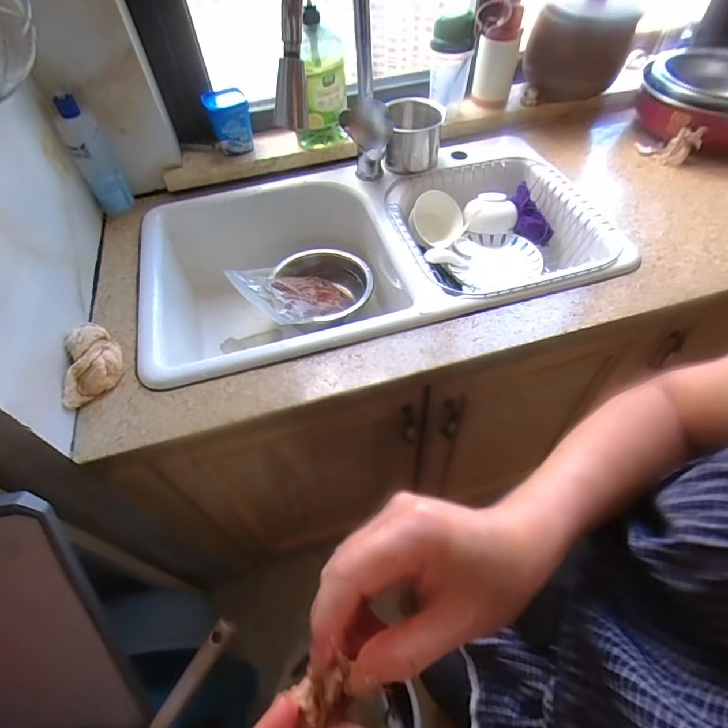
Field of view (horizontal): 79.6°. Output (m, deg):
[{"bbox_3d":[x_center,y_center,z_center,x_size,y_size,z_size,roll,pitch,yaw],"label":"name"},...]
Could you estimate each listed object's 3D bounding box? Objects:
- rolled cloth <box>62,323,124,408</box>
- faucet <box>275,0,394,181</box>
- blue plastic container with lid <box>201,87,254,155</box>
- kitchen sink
[{"bbox_3d":[-0.391,0.000,0.633,0.062,0.053,0.119,-12,54,-6],"label":"rolled cloth"},{"bbox_3d":[-0.033,-0.430,0.701,0.080,0.380,0.285,20,57,17],"label":"faucet"},{"bbox_3d":[-0.265,-0.479,0.873,0.081,0.109,0.075,-13,54,-6],"label":"blue plastic container with lid"},{"bbox_3d":[0.017,-0.186,0.878,0.827,0.219,0.458,-14,54,-7],"label":"kitchen sink"}]

